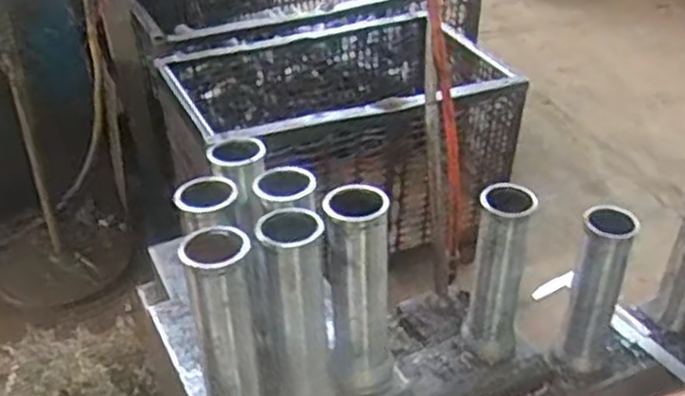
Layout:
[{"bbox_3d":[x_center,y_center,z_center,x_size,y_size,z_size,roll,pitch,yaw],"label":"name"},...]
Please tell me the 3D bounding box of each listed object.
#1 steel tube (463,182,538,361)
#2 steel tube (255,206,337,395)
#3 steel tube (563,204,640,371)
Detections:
[{"bbox_3d":[0.158,0.076,0.752,0.050,0.192,0.042,11,36,17],"label":"steel tube"},{"bbox_3d":[-0.038,0.102,0.621,0.054,0.191,0.054,-12,36,-15],"label":"steel tube"},{"bbox_3d":[0.266,0.100,0.783,0.050,0.195,0.049,12,37,18],"label":"steel tube"}]

